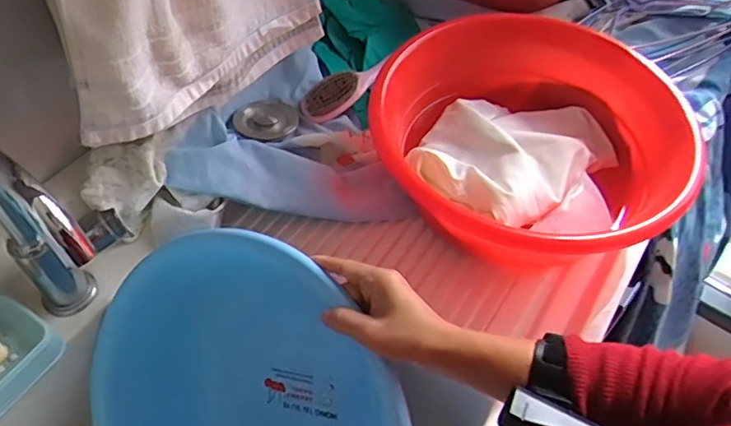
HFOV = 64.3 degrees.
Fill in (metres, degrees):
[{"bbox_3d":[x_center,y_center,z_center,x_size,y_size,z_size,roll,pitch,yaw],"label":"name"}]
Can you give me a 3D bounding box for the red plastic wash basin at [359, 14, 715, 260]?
[{"bbox_3d":[0.188,-0.080,0.681,0.325,0.121,0.337,2,54,-3],"label":"red plastic wash basin"}]

